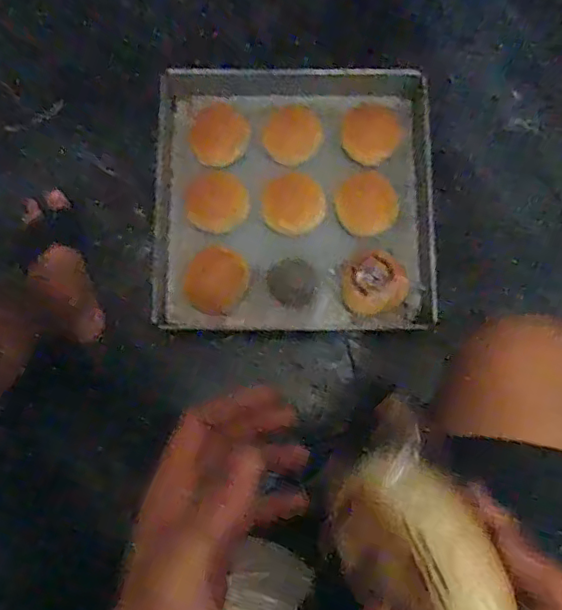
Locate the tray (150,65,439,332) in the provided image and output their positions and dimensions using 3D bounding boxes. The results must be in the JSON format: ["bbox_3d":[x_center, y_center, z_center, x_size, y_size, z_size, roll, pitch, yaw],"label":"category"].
[{"bbox_3d":[0.023,-0.179,0.908,0.431,0.069,0.431,1,79,1],"label":"tray"}]

